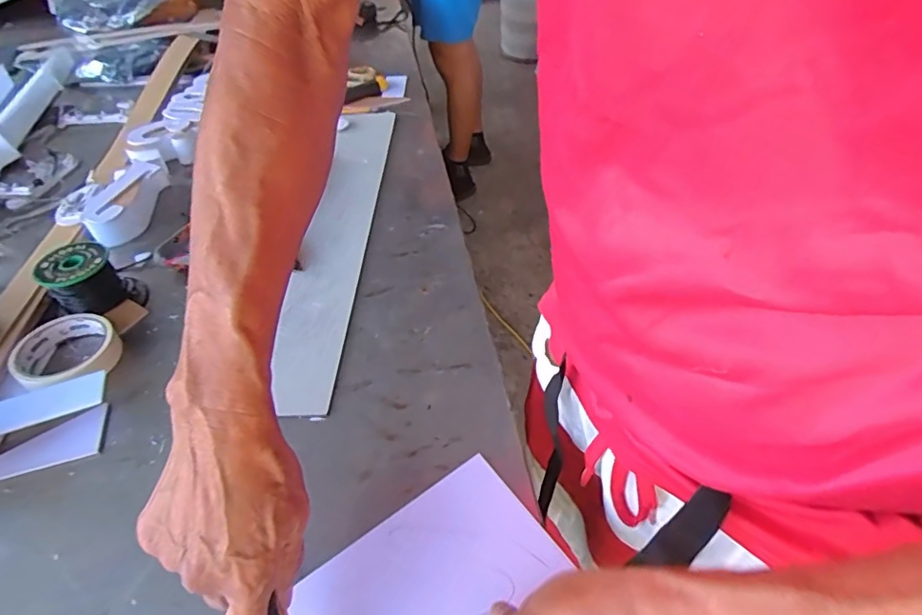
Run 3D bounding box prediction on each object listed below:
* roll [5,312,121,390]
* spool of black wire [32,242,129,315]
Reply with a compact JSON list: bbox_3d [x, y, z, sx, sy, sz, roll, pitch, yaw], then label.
[{"bbox_3d":[-0.387,0.045,0.532,0.087,0.025,0.097,-34,54,-28],"label":"roll"},{"bbox_3d":[-0.402,-0.026,0.578,0.065,0.064,0.059,-33,53,-28],"label":"spool of black wire"}]

